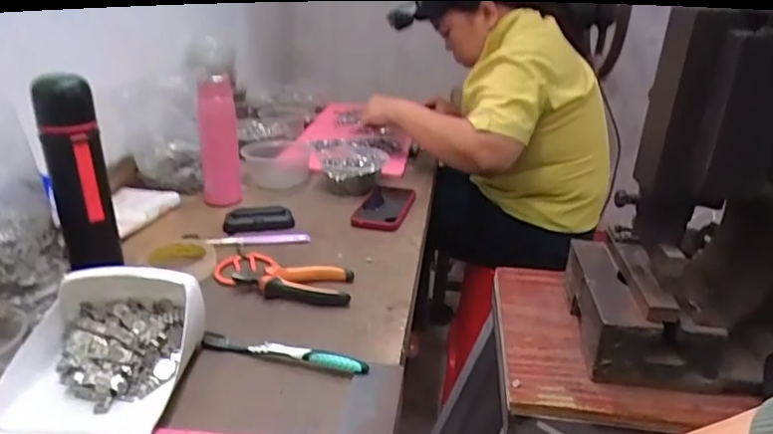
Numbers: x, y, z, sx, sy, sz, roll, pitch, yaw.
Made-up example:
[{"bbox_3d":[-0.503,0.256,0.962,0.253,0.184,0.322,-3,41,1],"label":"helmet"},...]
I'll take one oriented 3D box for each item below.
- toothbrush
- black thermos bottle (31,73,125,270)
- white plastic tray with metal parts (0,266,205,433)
[{"bbox_3d":[-0.109,0.142,0.587,0.183,0.023,0.011,7,24,12],"label":"toothbrush"},{"bbox_3d":[-0.379,-0.046,0.689,0.063,0.241,0.055,-10,28,-26],"label":"black thermos bottle"},{"bbox_3d":[-0.270,0.119,0.533,0.159,0.078,0.172,3,25,0],"label":"white plastic tray with metal parts"}]

